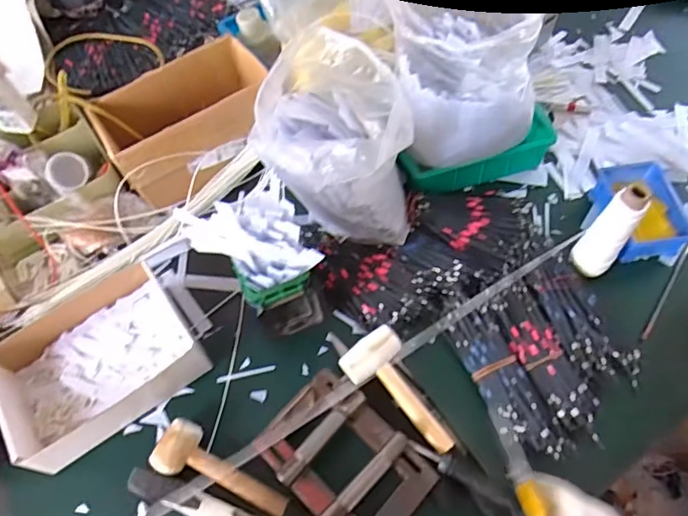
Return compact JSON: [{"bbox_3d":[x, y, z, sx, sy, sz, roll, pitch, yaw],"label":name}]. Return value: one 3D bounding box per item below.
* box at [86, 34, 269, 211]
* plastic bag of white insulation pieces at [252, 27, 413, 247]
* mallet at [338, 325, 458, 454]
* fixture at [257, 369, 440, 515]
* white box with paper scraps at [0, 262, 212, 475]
[{"bbox_3d":[-0.259,-0.222,0.868,0.282,0.130,0.166,-34,63,-16],"label":"box"},{"bbox_3d":[-0.012,-0.168,0.734,0.196,0.232,0.226,-4,61,1],"label":"plastic bag of white insulation pieces"},{"bbox_3d":[0.072,0.177,0.662,0.090,0.051,0.175,-34,63,-15],"label":"mallet"},{"bbox_3d":[-0.001,0.246,0.628,0.201,0.048,0.136,40,69,23],"label":"fixture"},{"bbox_3d":[-0.339,0.135,0.701,0.243,0.066,0.211,-36,63,-16],"label":"white box with paper scraps"}]

